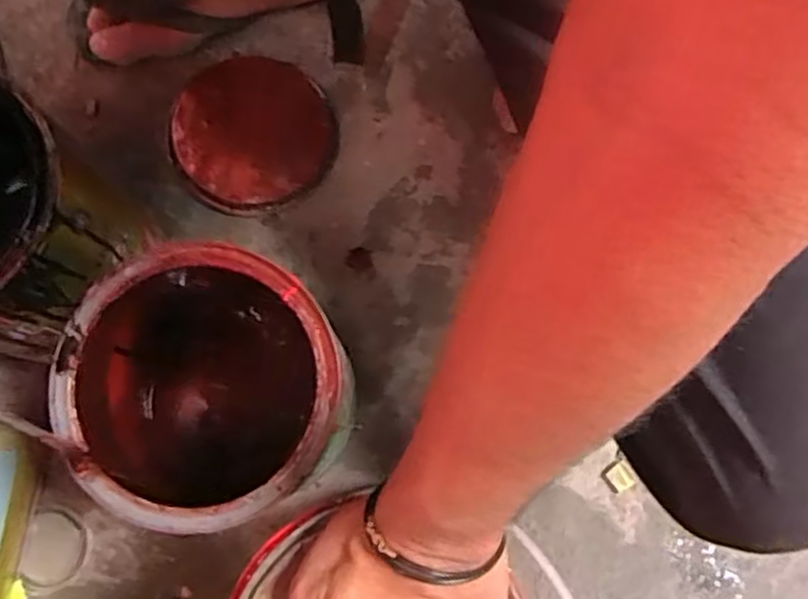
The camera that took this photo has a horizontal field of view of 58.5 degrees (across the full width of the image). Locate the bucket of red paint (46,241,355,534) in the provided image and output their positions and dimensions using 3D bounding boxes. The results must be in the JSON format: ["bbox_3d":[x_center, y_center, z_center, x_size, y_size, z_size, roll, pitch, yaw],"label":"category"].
[{"bbox_3d":[-0.125,0.069,0.505,0.158,0.196,0.167,0,79,0],"label":"bucket of red paint"}]

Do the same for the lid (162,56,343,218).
[{"bbox_3d":[-0.134,-0.153,0.645,0.141,0.016,0.144,0,79,0],"label":"lid"}]

